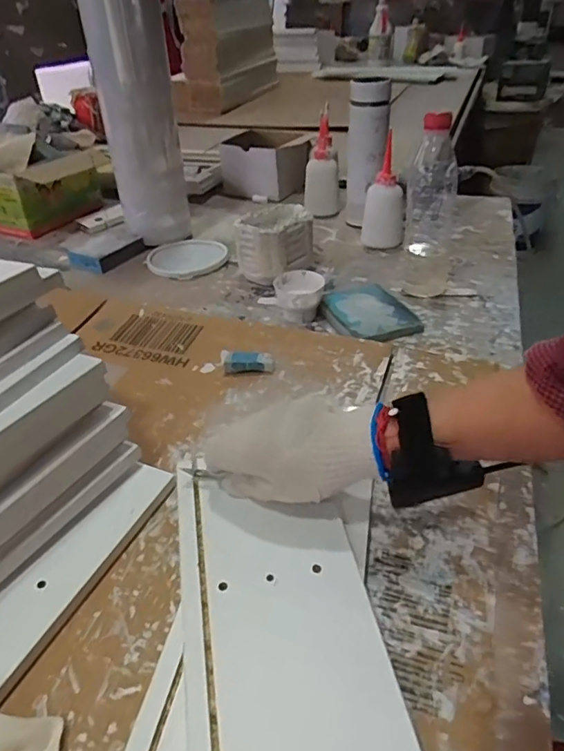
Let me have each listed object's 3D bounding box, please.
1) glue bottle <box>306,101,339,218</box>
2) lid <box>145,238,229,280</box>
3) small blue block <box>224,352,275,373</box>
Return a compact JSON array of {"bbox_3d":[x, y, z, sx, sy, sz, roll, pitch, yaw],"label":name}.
[{"bbox_3d":[0.076,-0.384,0.982,0.064,0.151,0.070,1,36,5],"label":"glue bottle"},{"bbox_3d":[-0.148,-0.186,0.841,0.123,0.015,0.131,-2,36,1],"label":"lid"},{"bbox_3d":[-0.036,-0.016,0.589,0.053,0.017,0.022,-2,36,1],"label":"small blue block"}]

